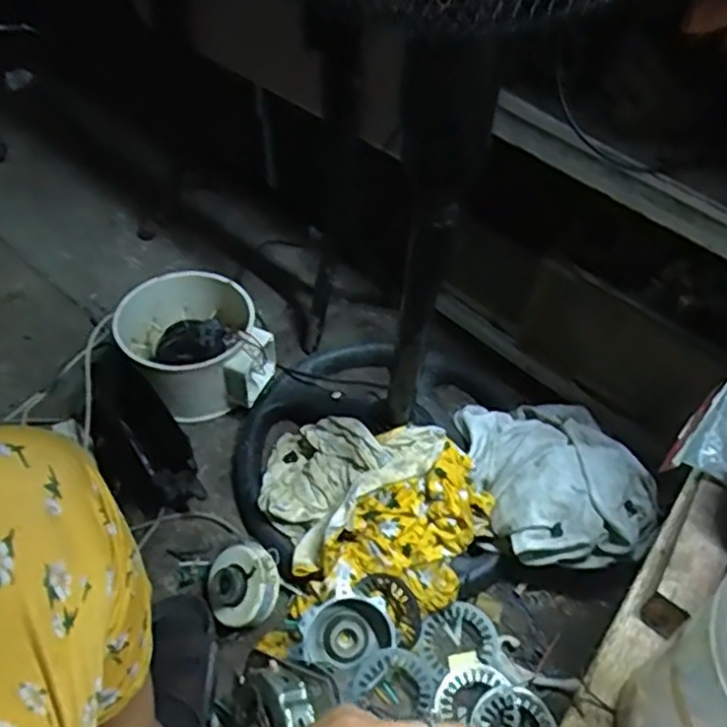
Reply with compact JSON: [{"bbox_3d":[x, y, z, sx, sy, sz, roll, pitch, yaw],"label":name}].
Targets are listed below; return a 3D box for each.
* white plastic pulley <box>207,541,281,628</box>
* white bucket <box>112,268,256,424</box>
[{"bbox_3d":[-0.143,0.260,0.826,0.085,0.031,0.089,8,72,23],"label":"white plastic pulley"},{"bbox_3d":[-0.257,-0.025,1.048,0.185,0.140,0.188,2,50,-2],"label":"white bucket"}]

